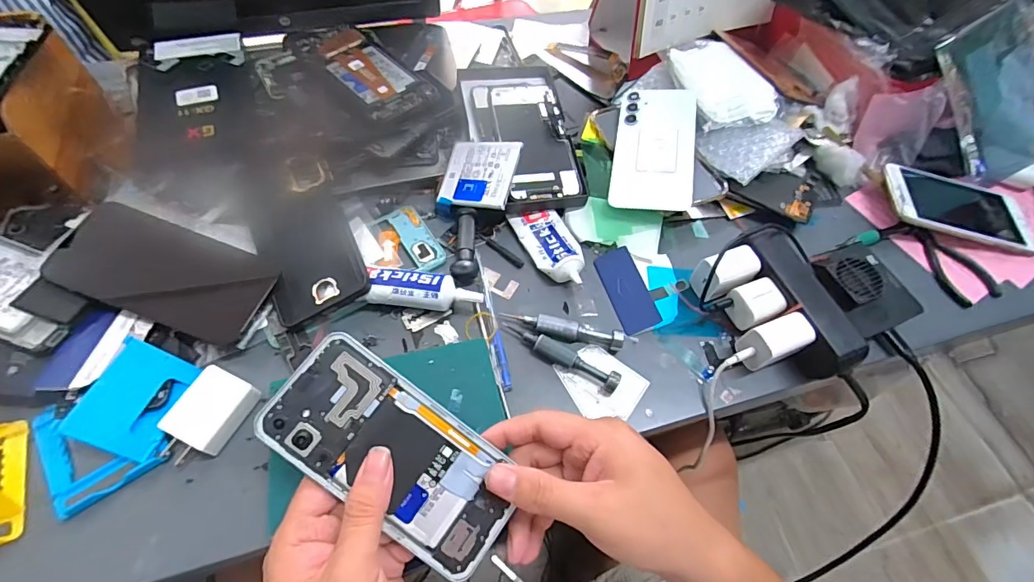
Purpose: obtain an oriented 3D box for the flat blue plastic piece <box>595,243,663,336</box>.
[{"bbox_3d":[0.098,-0.002,0.419,0.034,0.004,0.079,-24,63,8],"label":"flat blue plastic piece"}]

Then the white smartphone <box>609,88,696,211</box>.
[{"bbox_3d":[0.137,-0.148,0.468,0.076,0.006,0.157,5,64,13],"label":"white smartphone"}]

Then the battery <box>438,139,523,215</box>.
[{"bbox_3d":[-0.037,-0.106,0.432,0.079,0.006,0.066,6,78,28],"label":"battery"}]

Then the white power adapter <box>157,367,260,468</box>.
[{"bbox_3d":[-0.220,0.092,0.336,0.045,0.023,0.064,23,61,9],"label":"white power adapter"}]

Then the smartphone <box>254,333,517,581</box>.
[{"bbox_3d":[-0.075,0.101,0.291,0.160,0.004,0.077,38,74,-2],"label":"smartphone"}]

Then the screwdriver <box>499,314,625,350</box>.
[{"bbox_3d":[0.038,0.032,0.394,0.101,0.014,0.015,13,60,3],"label":"screwdriver"}]

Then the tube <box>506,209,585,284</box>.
[{"bbox_3d":[0.032,-0.045,0.431,0.044,0.018,0.091,-21,64,-15],"label":"tube"}]

